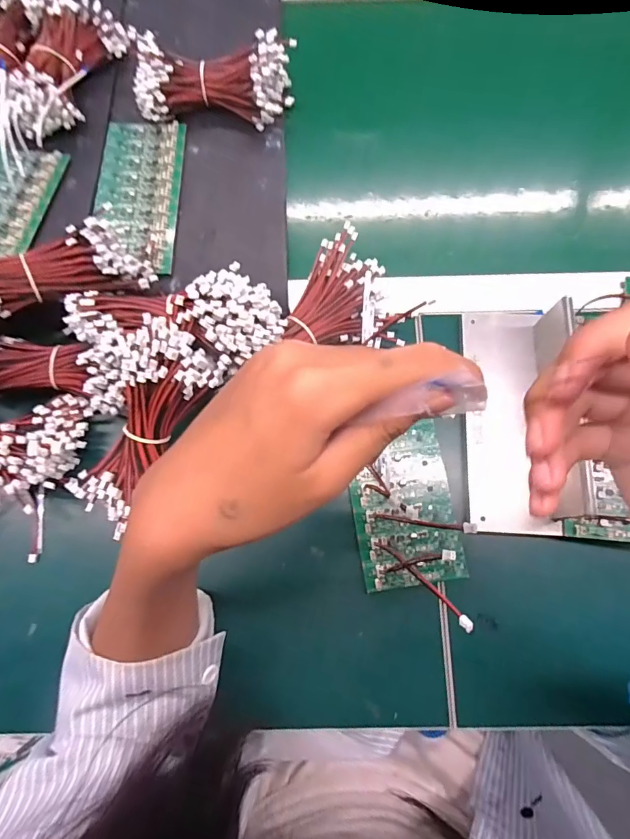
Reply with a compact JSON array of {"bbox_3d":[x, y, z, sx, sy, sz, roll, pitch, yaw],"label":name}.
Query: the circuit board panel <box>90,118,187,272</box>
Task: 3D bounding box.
[{"bbox_3d":[-0.183,-0.235,0.450,0.085,0.009,0.195,0,72,-1],"label":"circuit board panel"}]

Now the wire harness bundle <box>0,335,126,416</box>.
[{"bbox_3d":[-0.241,-0.039,0.364,0.161,0.045,0.069,5,74,0],"label":"wire harness bundle"}]

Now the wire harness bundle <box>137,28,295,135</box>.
[{"bbox_3d":[-0.109,-0.363,0.473,0.168,0.066,0.072,0,74,-1],"label":"wire harness bundle"}]

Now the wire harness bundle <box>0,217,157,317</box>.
[{"bbox_3d":[-0.227,-0.127,0.366,0.174,0.065,0.067,-23,80,-21],"label":"wire harness bundle"}]

